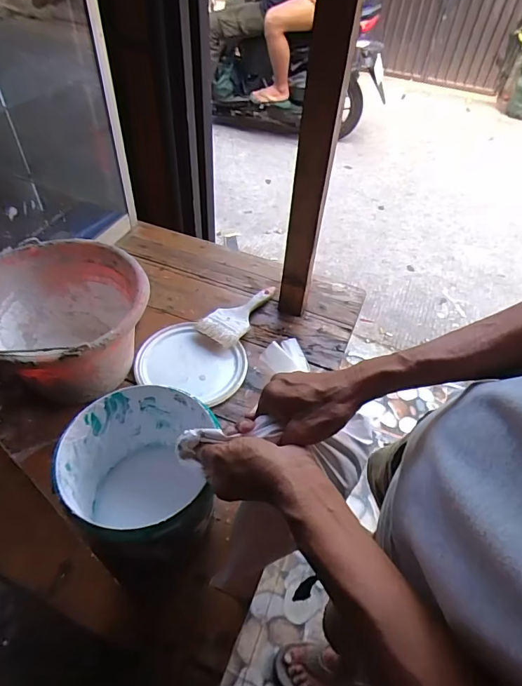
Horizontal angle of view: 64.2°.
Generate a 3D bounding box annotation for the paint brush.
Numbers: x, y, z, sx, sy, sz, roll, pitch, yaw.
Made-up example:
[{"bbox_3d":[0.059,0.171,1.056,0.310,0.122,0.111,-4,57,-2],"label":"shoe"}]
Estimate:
[{"bbox_3d":[-0.029,-0.055,0.769,0.075,0.030,0.185,35,56,23],"label":"paint brush"}]

